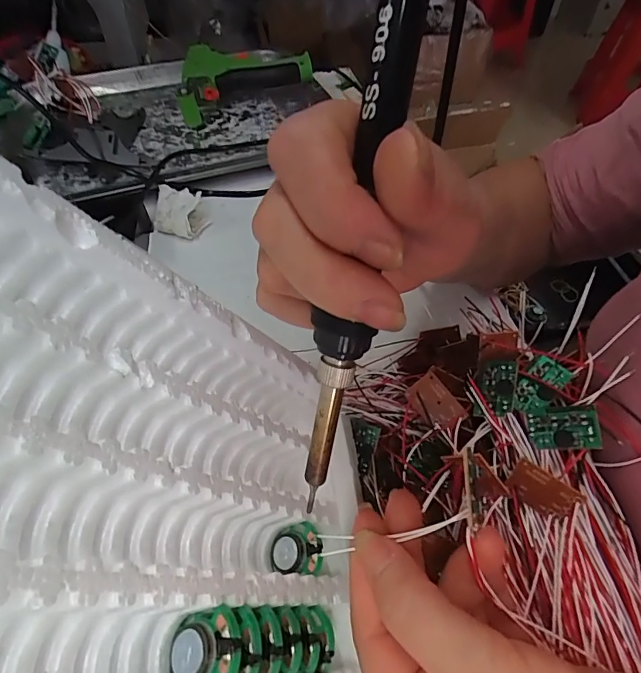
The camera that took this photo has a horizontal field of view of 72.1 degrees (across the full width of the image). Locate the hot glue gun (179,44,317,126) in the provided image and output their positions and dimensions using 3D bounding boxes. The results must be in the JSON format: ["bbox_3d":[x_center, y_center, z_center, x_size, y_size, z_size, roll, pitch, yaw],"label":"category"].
[{"bbox_3d":[-0.085,-0.296,0.515,0.148,0.053,0.099,-2,52,-3],"label":"hot glue gun"}]

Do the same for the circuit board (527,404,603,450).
[{"bbox_3d":[0.109,0.042,0.198,0.028,0.004,0.018,-14,66,36],"label":"circuit board"}]

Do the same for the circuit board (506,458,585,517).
[{"bbox_3d":[0.098,0.069,0.195,0.026,0.018,0.004,33,18,27],"label":"circuit board"}]

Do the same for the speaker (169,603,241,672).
[{"bbox_3d":[-0.035,0.097,0.136,0.021,0.010,0.021,1,52,-1],"label":"speaker"}]

